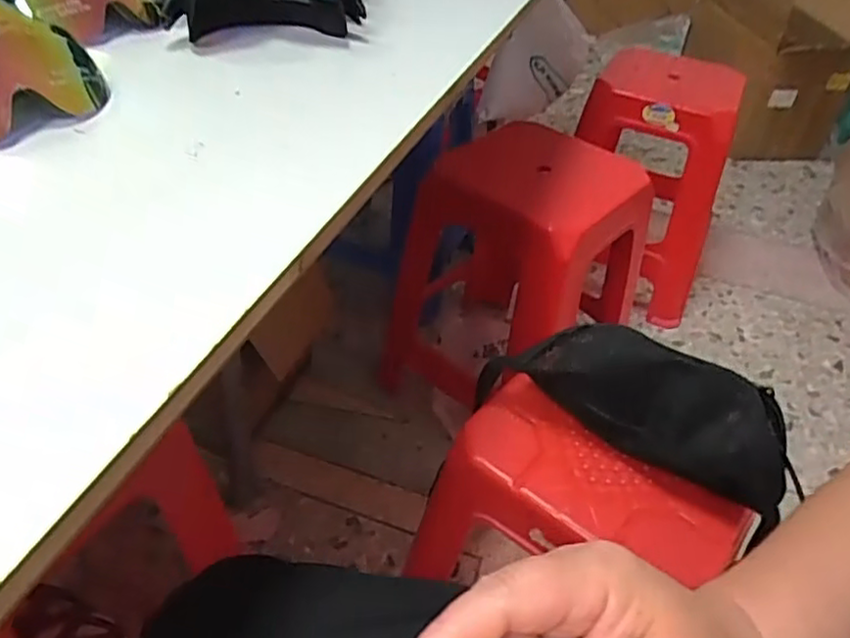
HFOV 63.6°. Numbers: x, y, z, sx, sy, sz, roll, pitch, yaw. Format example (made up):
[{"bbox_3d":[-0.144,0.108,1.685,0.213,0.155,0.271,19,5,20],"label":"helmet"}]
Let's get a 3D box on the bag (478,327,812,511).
[{"bbox_3d":[0.196,0.079,0.642,0.287,0.100,0.072,20,43,14],"label":"bag"}]

